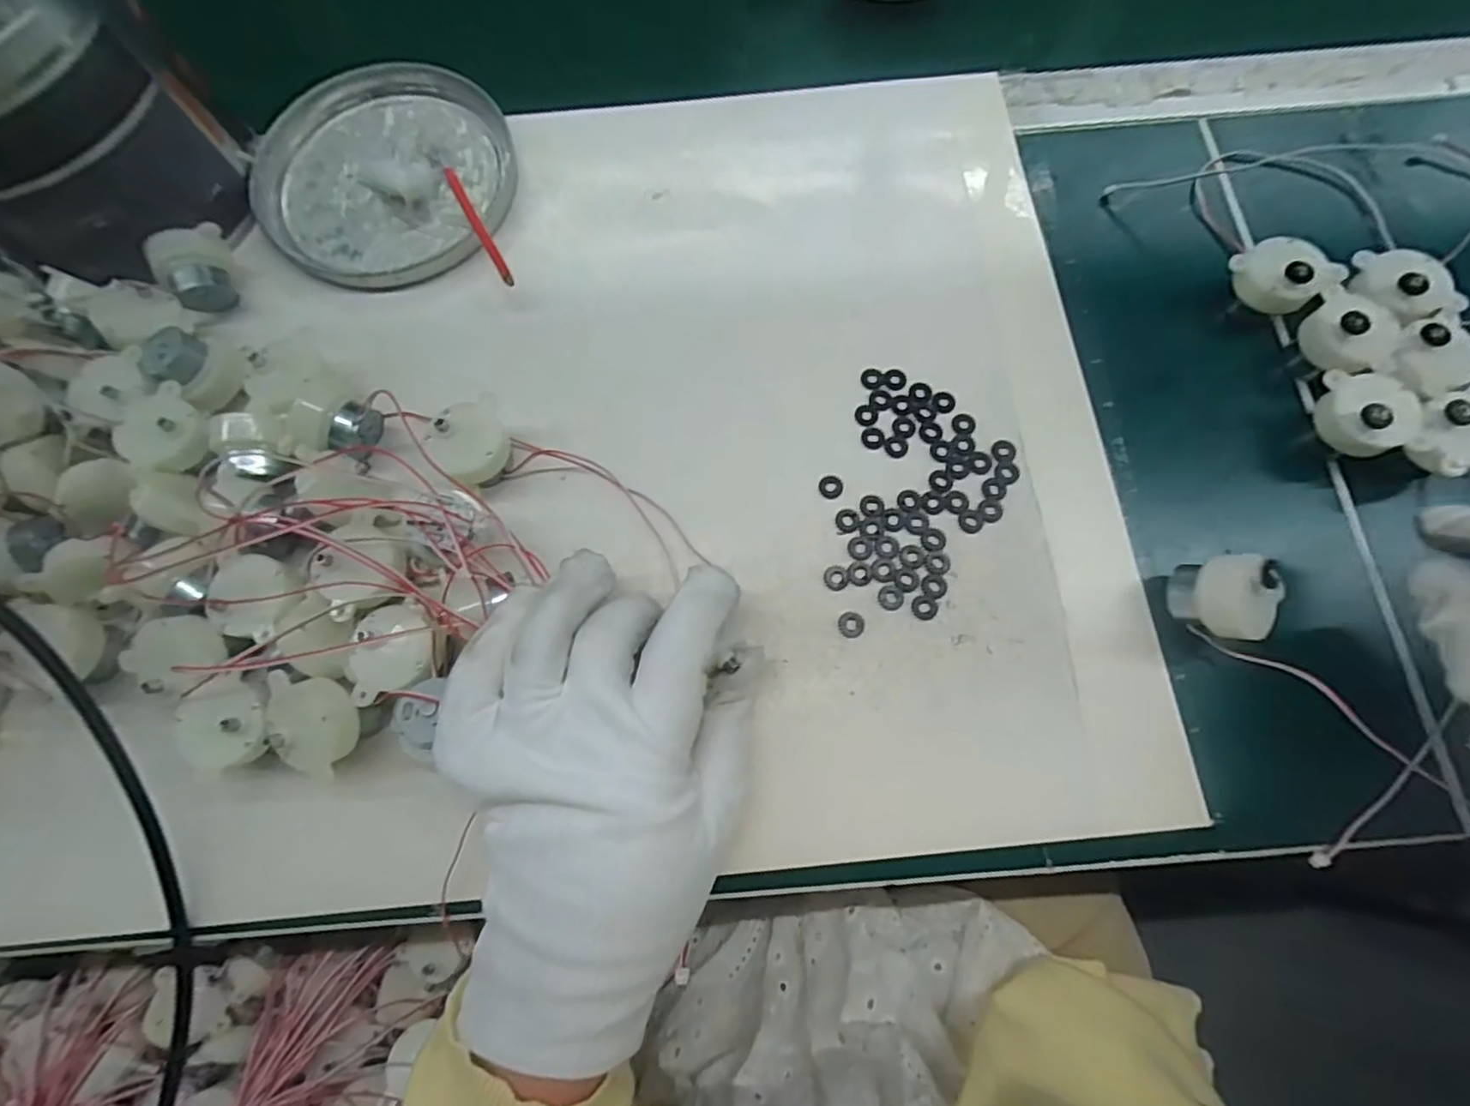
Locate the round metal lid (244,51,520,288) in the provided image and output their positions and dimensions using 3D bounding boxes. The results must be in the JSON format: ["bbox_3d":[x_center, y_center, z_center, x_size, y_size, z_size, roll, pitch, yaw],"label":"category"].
[{"bbox_3d":[-0.182,-0.201,0.326,0.126,0.014,0.139,-36,77,-7],"label":"round metal lid"}]

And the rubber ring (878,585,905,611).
[{"bbox_3d":[0.065,0.018,0.259,0.011,0.004,0.011,0,76,2],"label":"rubber ring"}]

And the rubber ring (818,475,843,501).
[{"bbox_3d":[0.042,-0.029,0.274,0.011,0.004,0.011,0,76,2],"label":"rubber ring"}]

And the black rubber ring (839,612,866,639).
[{"bbox_3d":[0.048,0.029,0.257,0.011,0.004,0.011,0,76,2],"label":"black rubber ring"}]

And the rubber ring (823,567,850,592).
[{"bbox_3d":[0.043,0.010,0.263,0.011,0.004,0.011,0,76,2],"label":"rubber ring"}]

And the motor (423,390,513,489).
[{"bbox_3d":[-0.111,-0.047,0.268,0.030,0.026,0.033,0,76,2],"label":"motor"}]

